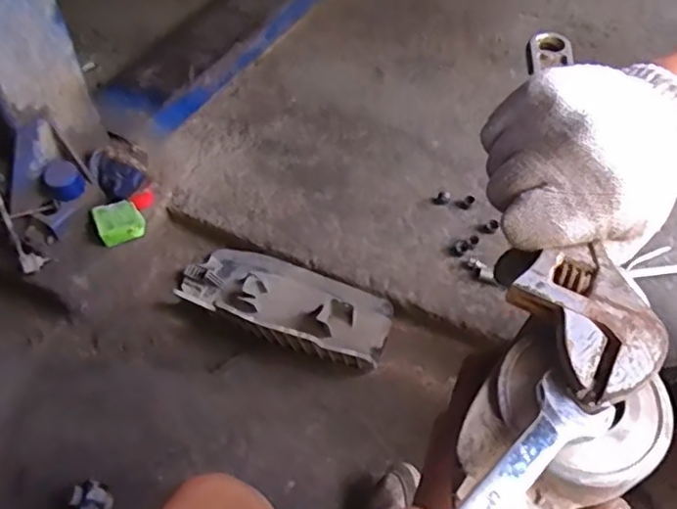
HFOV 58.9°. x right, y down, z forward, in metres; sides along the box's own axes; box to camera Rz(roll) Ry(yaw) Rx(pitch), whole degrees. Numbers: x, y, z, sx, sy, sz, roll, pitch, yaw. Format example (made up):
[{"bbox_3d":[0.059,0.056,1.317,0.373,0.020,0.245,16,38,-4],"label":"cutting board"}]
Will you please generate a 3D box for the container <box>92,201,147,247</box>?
[{"bbox_3d":[-0.439,-0.066,1.202,0.090,0.044,0.079,-23,54,-17],"label":"container"}]

